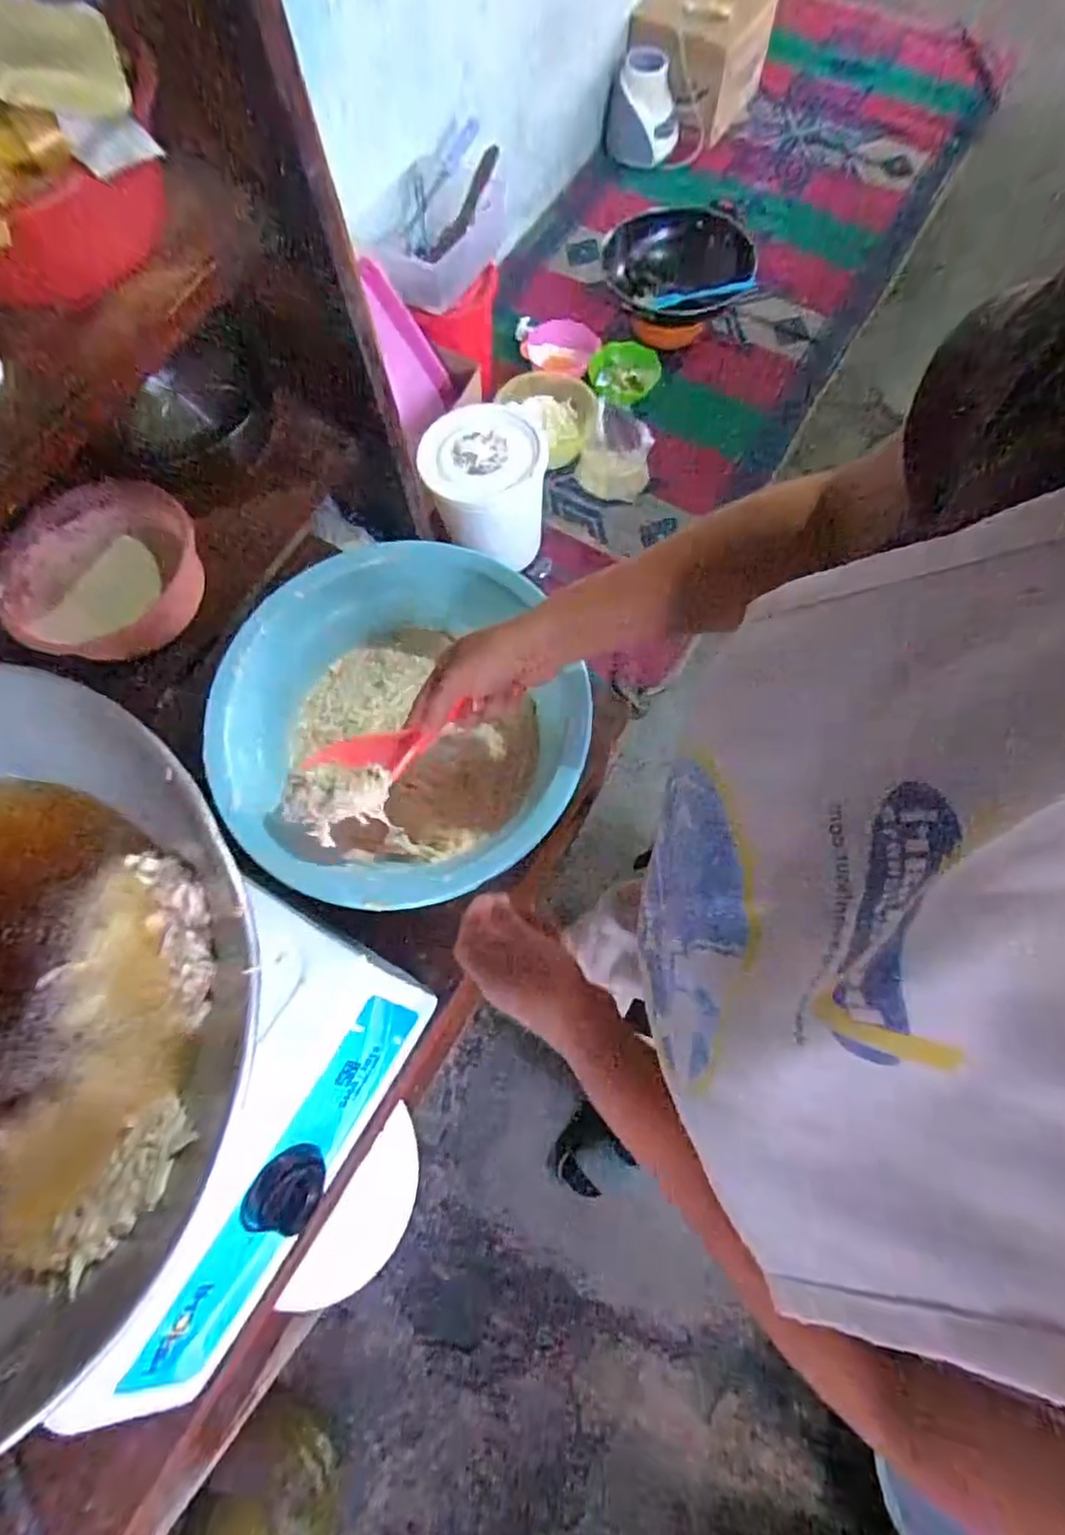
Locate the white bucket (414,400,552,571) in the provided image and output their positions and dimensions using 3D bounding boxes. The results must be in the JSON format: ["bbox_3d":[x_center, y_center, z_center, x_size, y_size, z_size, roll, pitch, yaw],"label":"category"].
[{"bbox_3d":[-0.084,-0.576,1.321,0.221,0.278,0.208,0,71,1],"label":"white bucket"}]

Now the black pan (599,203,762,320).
[{"bbox_3d":[0.372,-1.184,1.536,0.382,0.133,0.251,-12,71,-3],"label":"black pan"}]

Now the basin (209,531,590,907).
[{"bbox_3d":[-0.107,-0.031,0.525,0.276,0.096,0.281,0,71,1],"label":"basin"}]

